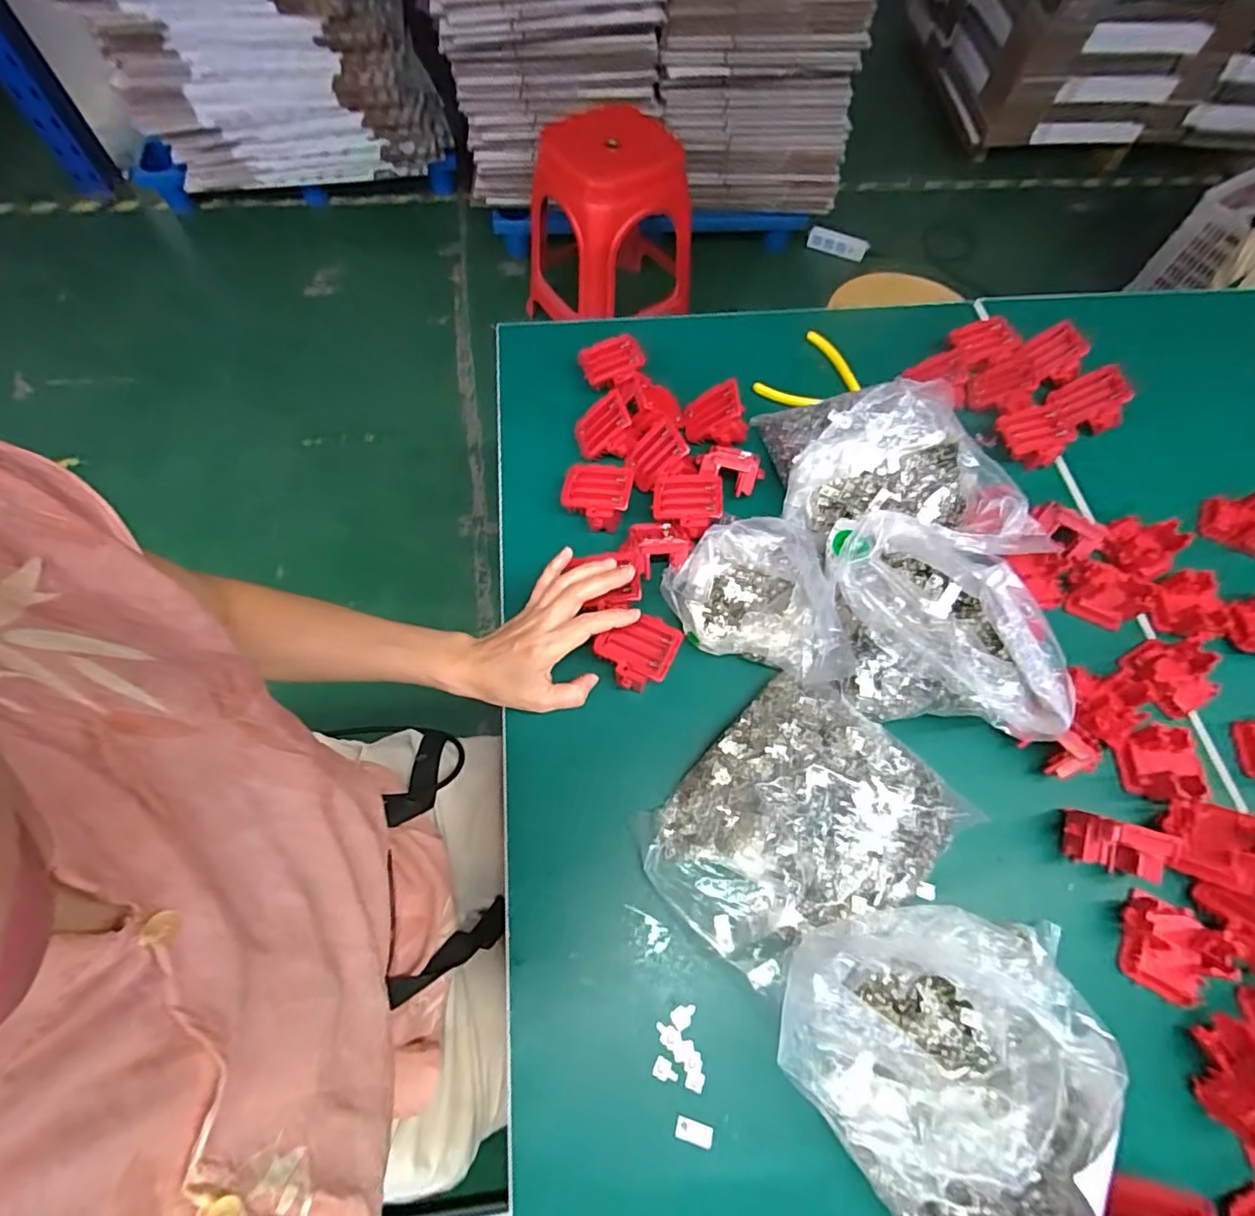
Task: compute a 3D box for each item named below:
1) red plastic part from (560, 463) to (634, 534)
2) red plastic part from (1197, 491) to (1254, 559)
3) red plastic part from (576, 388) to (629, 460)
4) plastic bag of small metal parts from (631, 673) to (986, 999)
[{"bbox_3d":[-0.031,-0.108,0.586,0.066,0.045,0.063,10,64,2],"label":"red plastic part"},{"bbox_3d":[0.629,-0.090,0.599,0.066,0.039,0.062,23,66,8],"label":"red plastic part"},{"bbox_3d":[-0.028,-0.192,0.614,0.066,0.010,0.044,-31,82,31],"label":"red plastic part"},{"bbox_3d":[0.129,0.167,0.443,0.210,0.053,0.174,-41,73,-19],"label":"plastic bag of small metal parts"}]

